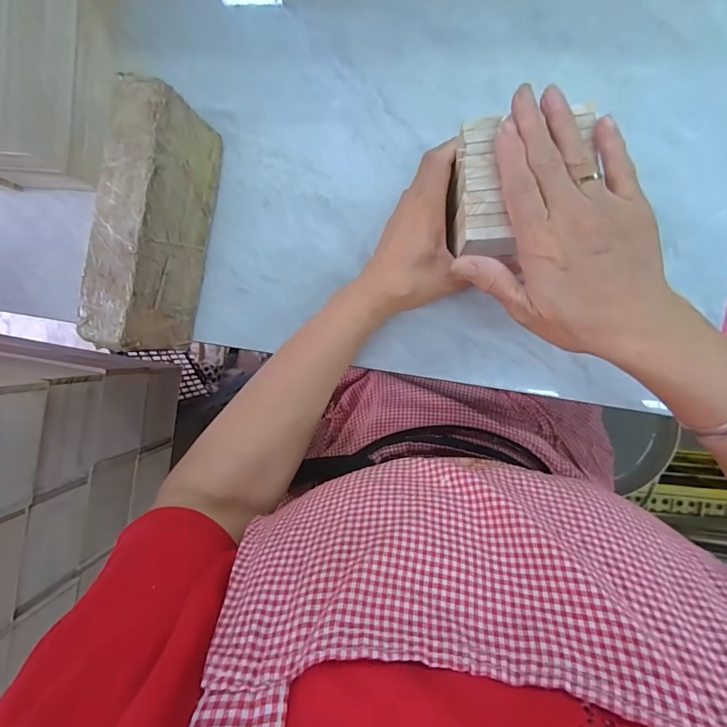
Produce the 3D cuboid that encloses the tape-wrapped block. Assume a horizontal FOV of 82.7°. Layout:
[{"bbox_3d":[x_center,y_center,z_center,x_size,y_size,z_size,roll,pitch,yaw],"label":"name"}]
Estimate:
[{"bbox_3d":[-0.182,-0.118,0.371,0.044,0.107,0.205,11,93,5],"label":"tape-wrapped block"}]

